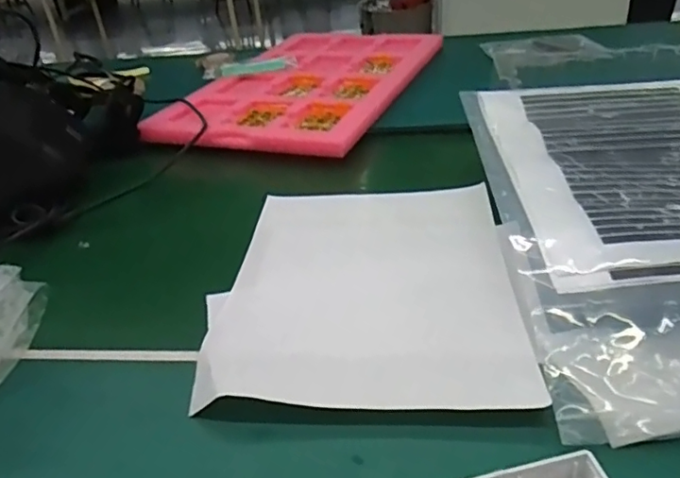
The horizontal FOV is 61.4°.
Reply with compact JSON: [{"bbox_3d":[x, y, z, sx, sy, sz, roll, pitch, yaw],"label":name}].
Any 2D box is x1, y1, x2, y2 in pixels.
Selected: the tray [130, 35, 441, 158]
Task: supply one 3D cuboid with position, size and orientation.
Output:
[{"bbox_3d":[-0.038,-0.240,0.856,0.279,0.029,0.474,7,35,20],"label":"tray"}]

